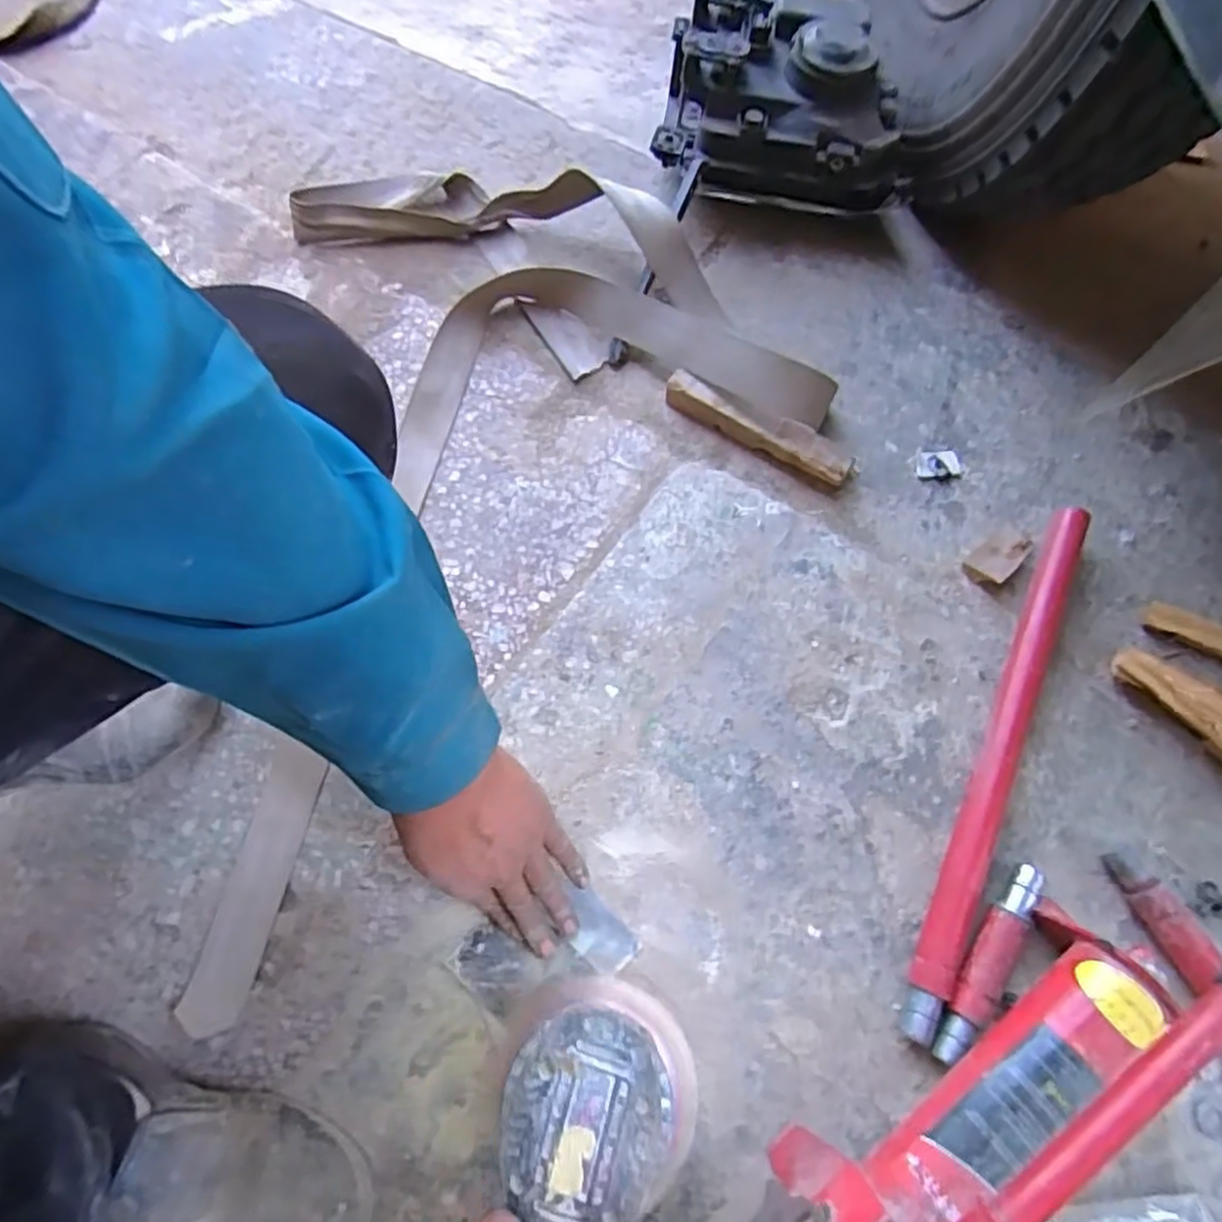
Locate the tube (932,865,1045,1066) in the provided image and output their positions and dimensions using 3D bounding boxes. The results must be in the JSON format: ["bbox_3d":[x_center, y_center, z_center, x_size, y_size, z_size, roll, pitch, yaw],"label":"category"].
[{"bbox_3d":[0.276,0.256,0.510,0.028,0.027,0.151,33,75,13],"label":"tube"}]

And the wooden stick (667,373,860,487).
[{"bbox_3d":[0.139,-0.174,0.669,0.189,0.032,0.032,29,74,12],"label":"wooden stick"}]

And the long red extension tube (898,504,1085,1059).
[{"bbox_3d":[0.316,0.111,0.563,0.030,0.028,0.449,25,73,11],"label":"long red extension tube"}]

